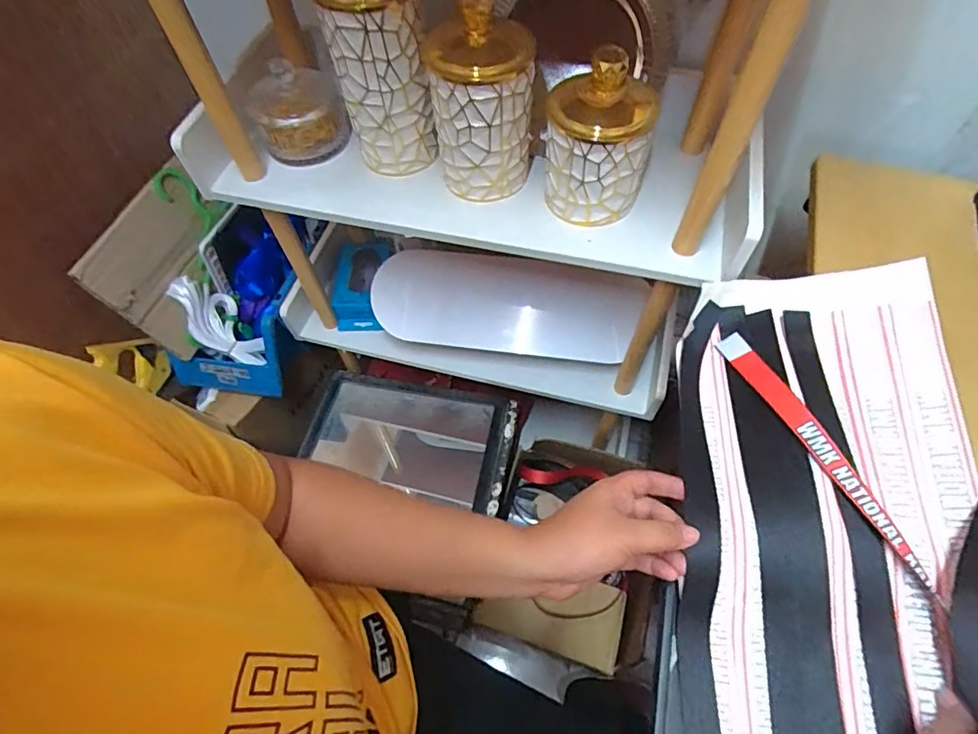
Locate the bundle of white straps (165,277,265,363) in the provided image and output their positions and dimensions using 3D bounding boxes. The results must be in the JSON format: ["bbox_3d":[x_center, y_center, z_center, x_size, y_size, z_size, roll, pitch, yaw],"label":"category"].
[{"bbox_3d":[-0.467,-0.073,0.906,0.085,0.036,0.185,-45,100,-22],"label":"bundle of white straps"}]

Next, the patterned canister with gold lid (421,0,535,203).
[{"bbox_3d":[-0.008,-0.267,0.537,0.101,0.171,0.089,-3,59,0],"label":"patterned canister with gold lid"}]

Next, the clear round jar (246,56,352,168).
[{"bbox_3d":[-0.229,-0.313,0.630,0.108,0.082,0.107,-1,59,1],"label":"clear round jar"}]

